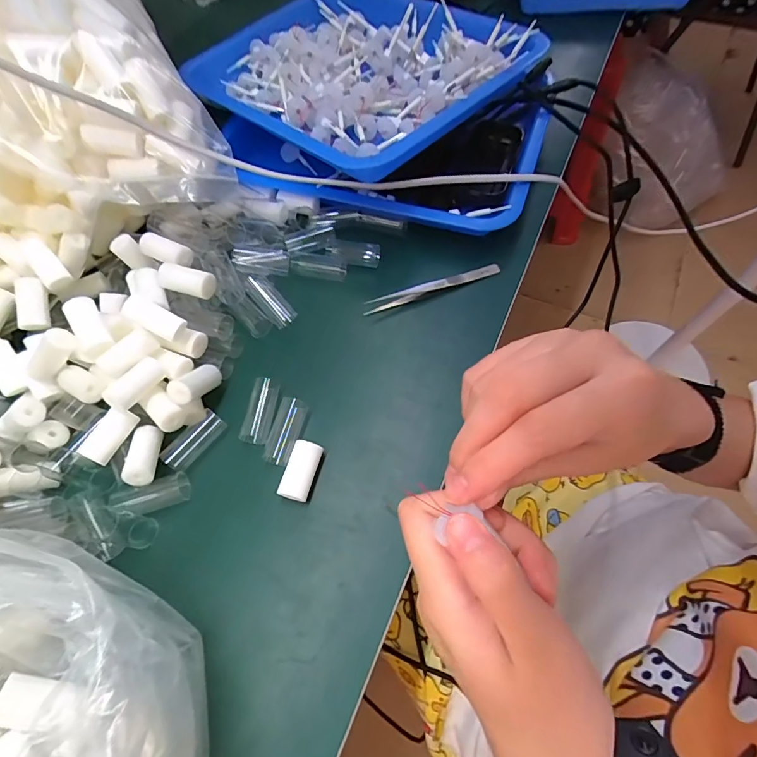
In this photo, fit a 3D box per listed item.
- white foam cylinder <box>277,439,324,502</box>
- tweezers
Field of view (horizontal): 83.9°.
[{"bbox_3d":[-0.055,0.068,0.306,0.021,0.019,0.040,12,64,9],"label":"white foam cylinder"},{"bbox_3d":[0.050,-0.082,0.380,0.128,0.012,0.014,-17,64,-6],"label":"tweezers"}]

